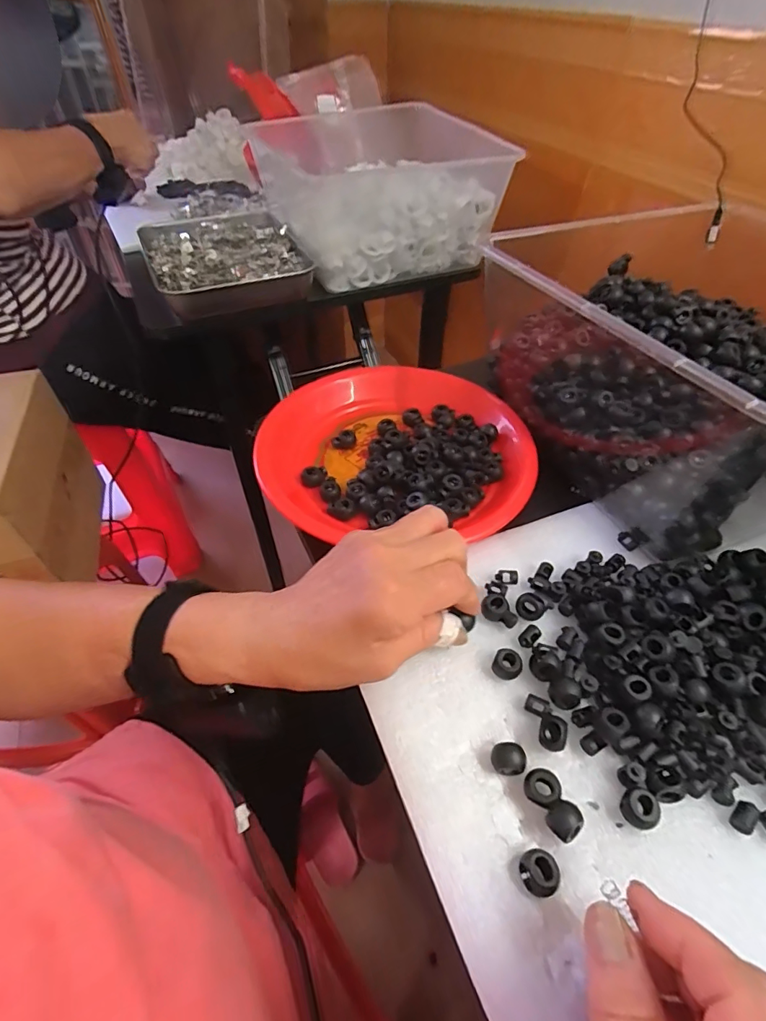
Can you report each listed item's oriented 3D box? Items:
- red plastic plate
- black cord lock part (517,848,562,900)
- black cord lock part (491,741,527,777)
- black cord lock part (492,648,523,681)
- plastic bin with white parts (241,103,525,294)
[{"bbox_3d":[0.014,-0.060,0.425,0.224,0.031,0.208,0,49,0],"label":"red plastic plate"},{"bbox_3d":[0.072,0.168,0.222,0.016,0.011,0.017,-2,49,-2],"label":"black cord lock part"},{"bbox_3d":[0.066,0.132,0.254,0.017,0.012,0.014,-3,49,-3],"label":"black cord lock part"},{"bbox_3d":[0.074,0.092,0.285,0.017,0.011,0.015,22,52,17],"label":"black cord lock part"},{"bbox_3d":[-0.029,-0.487,0.733,0.269,0.135,0.365,-19,52,-16],"label":"plastic bin with white parts"}]

